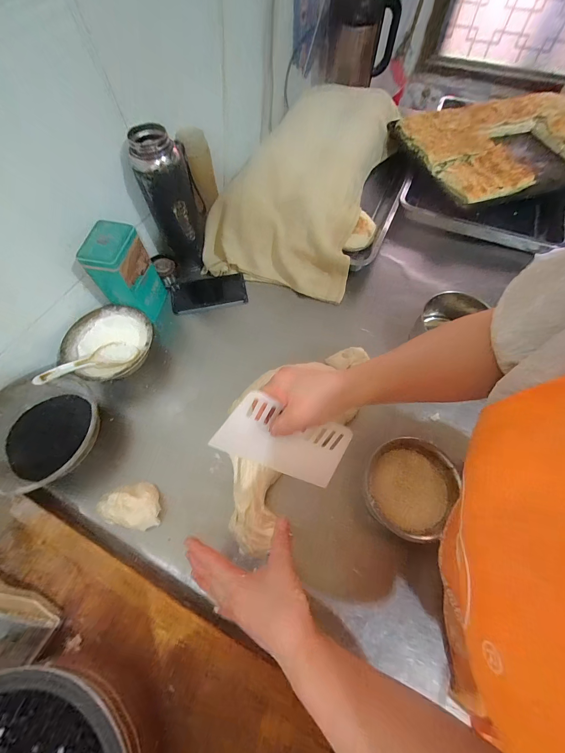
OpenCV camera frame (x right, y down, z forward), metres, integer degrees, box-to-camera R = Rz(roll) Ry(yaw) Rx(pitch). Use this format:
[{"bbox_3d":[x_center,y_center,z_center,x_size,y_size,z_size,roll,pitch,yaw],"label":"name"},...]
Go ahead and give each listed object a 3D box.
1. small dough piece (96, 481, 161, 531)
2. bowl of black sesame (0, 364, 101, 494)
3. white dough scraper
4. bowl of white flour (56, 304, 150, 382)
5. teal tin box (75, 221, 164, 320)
[{"bbox_3d":[-0.245,0.205,0.476,0.094,0.030,0.065,11,65,7],"label":"small dough piece"},{"bbox_3d":[-0.426,0.098,0.525,0.189,0.072,0.202,6,64,5],"label":"bowl of black sesame"},{"bbox_3d":[0.002,0.085,0.386,0.164,0.113,0.007,23,31,-7],"label":"white dough scraper"},{"bbox_3d":[-0.346,-0.067,0.605,0.155,0.060,0.160,31,69,16],"label":"bowl of white flour"},{"bbox_3d":[-0.307,-0.206,0.588,0.073,0.179,0.099,10,65,6],"label":"teal tin box"}]

